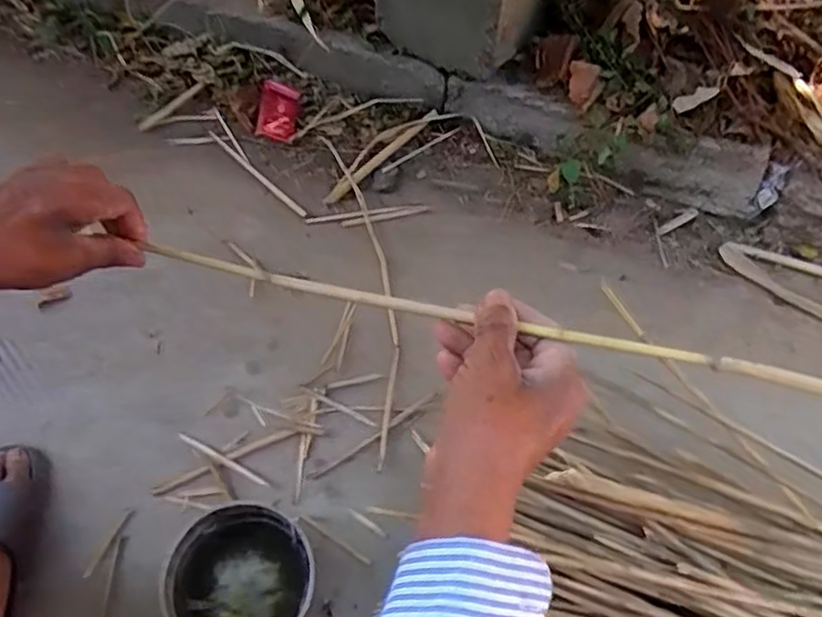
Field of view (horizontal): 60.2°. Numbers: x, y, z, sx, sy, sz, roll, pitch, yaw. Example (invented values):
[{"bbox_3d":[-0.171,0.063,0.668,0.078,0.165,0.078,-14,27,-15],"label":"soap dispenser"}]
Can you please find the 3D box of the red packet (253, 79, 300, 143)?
[{"bbox_3d":[-0.210,-0.311,1.122,0.062,0.020,0.090,9,96,-32],"label":"red packet"}]

